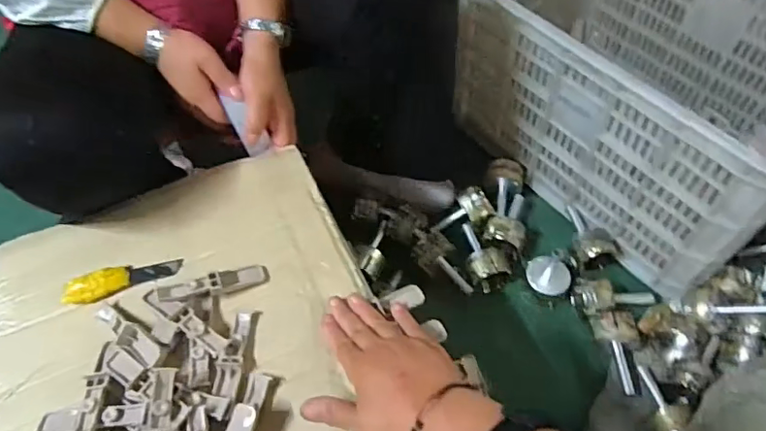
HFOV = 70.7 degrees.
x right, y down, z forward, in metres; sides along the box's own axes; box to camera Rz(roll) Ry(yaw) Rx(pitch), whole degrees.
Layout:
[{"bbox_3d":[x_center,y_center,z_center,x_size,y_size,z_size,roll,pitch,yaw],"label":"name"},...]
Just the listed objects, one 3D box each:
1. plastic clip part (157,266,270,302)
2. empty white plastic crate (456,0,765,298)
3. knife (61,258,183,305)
[{"bbox_3d":[-0.161,0.066,0.518,0.100,0.019,0.021,-9,54,-26],"label":"plastic clip part"},{"bbox_3d":[0.393,-0.217,0.842,0.348,0.278,0.552,-33,60,-17],"label":"empty white plastic crate"},{"bbox_3d":[-0.259,0.065,0.540,0.109,0.022,0.030,-14,56,-21],"label":"knife"}]

